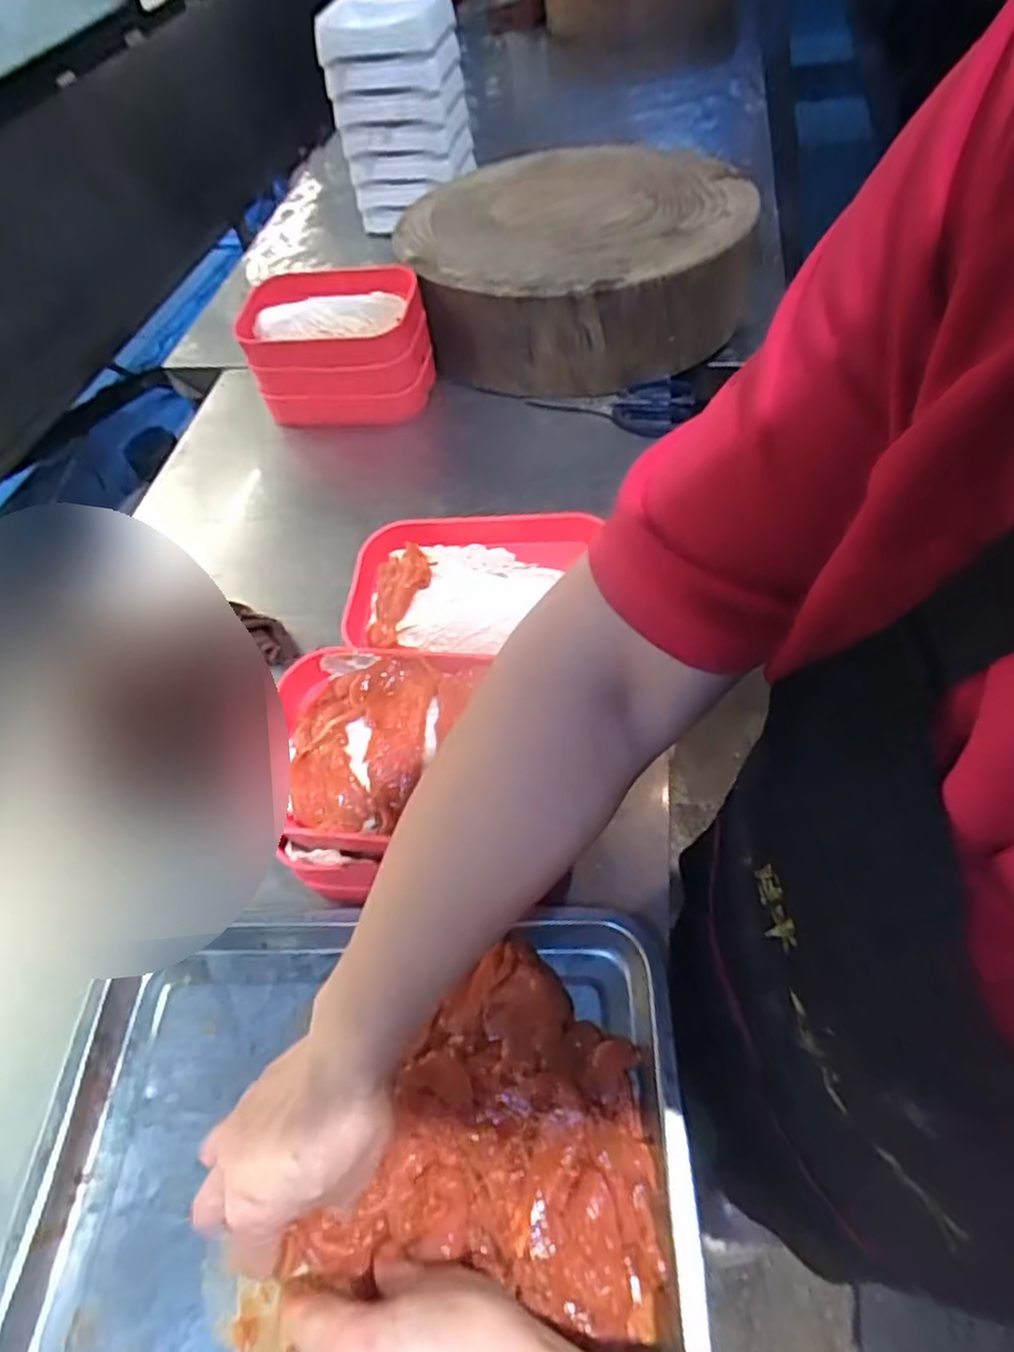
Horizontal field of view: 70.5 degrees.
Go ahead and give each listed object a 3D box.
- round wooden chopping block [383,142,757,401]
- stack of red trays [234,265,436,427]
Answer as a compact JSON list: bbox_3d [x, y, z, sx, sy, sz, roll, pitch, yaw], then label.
[{"bbox_3d":[0.080,-0.463,0.800,0.368,0.134,0.322,-15,53,-4],"label":"round wooden chopping block"},{"bbox_3d":[-0.174,-0.339,0.745,0.184,0.118,0.101,-1,54,7],"label":"stack of red trays"}]

